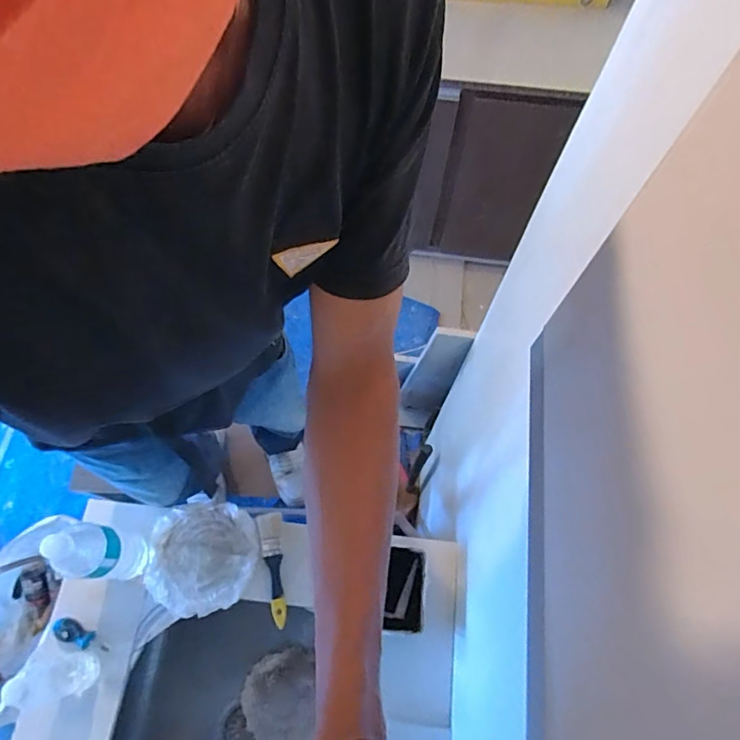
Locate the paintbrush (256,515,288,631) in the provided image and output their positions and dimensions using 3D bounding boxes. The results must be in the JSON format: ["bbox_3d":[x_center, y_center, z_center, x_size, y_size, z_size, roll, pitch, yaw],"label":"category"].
[{"bbox_3d":[-0.167,0.342,0.869,0.038,0.014,0.183,-10,68,-5],"label":"paintbrush"}]

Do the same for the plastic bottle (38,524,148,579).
[{"bbox_3d":[-0.401,0.281,0.765,0.059,0.249,0.070,7,67,2],"label":"plastic bottle"}]

